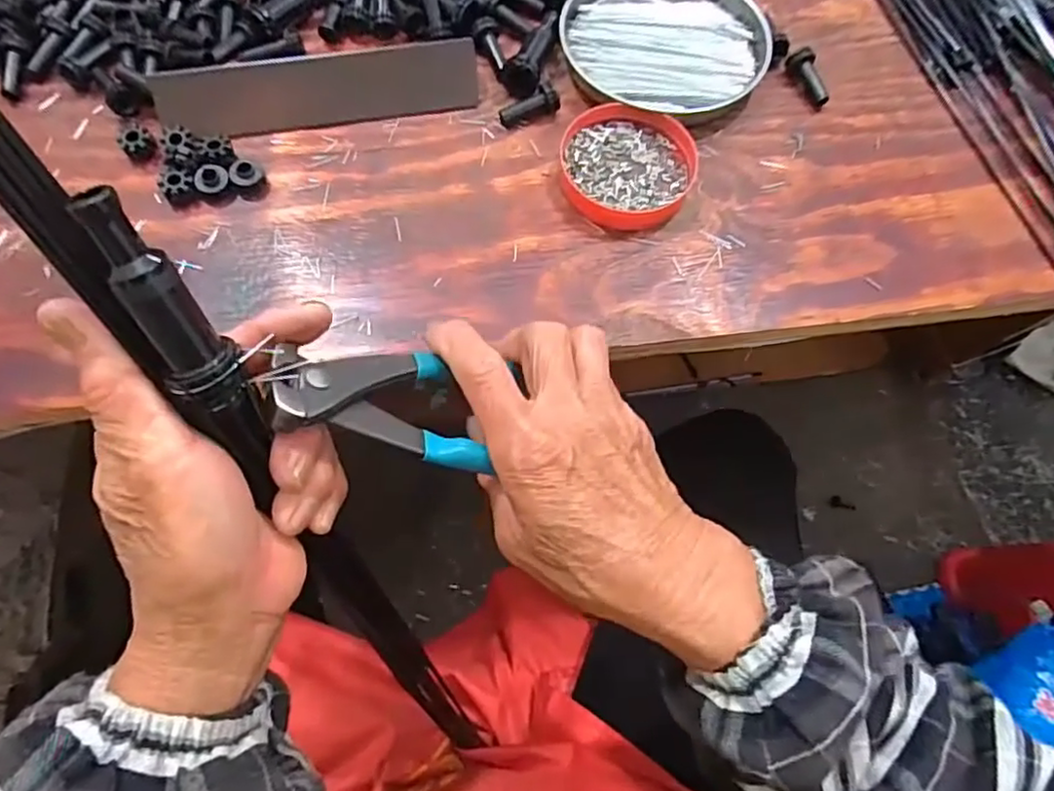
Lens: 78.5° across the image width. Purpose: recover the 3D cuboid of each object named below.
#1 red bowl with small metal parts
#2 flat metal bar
[{"bbox_3d":[0.058,-0.135,0.381,0.078,0.016,0.073,0,68,-1],"label":"red bowl with small metal parts"},{"bbox_3d":[-0.122,-0.184,0.388,0.185,0.039,0.009,-12,28,-9],"label":"flat metal bar"}]

